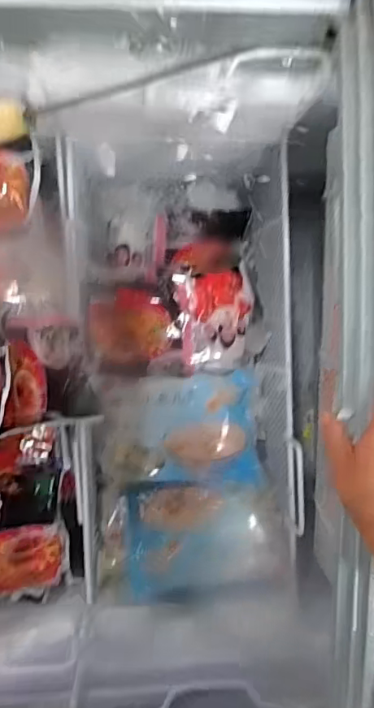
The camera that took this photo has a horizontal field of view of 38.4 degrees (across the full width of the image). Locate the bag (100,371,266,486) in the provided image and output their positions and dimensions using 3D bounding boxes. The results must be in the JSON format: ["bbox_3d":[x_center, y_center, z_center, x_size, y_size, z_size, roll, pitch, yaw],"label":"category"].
[{"bbox_3d":[-0.004,0.098,0.727,0.212,0.041,0.147,2,94,-5],"label":"bag"}]

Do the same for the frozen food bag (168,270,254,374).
[{"bbox_3d":[0.033,-0.044,0.726,0.105,0.028,0.132,6,94,-5],"label":"frozen food bag"}]

